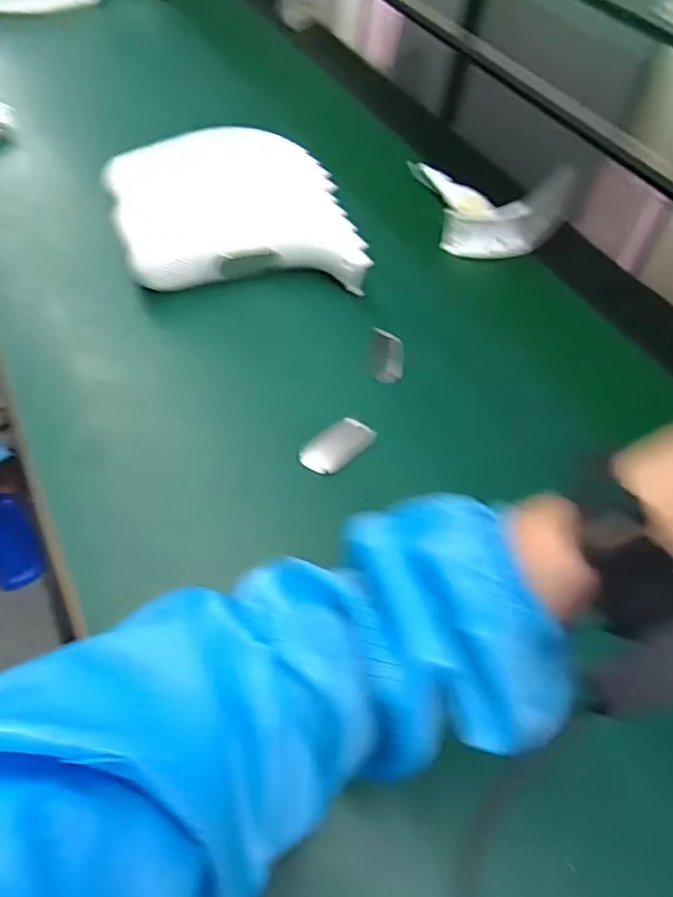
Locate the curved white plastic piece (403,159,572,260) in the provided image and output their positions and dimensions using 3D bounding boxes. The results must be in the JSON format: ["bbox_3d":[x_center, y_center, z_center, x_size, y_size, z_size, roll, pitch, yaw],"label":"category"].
[{"bbox_3d":[0.176,-0.261,0.656,0.180,0.035,0.138,6,56,0],"label":"curved white plastic piece"}]

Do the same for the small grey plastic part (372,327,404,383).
[{"bbox_3d":[0.044,-0.077,0.513,0.026,0.015,0.057,3,56,-2],"label":"small grey plastic part"}]

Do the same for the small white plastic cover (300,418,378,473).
[{"bbox_3d":[0.001,-0.003,0.449,0.060,0.009,0.031,-37,66,-25],"label":"small white plastic cover"}]

